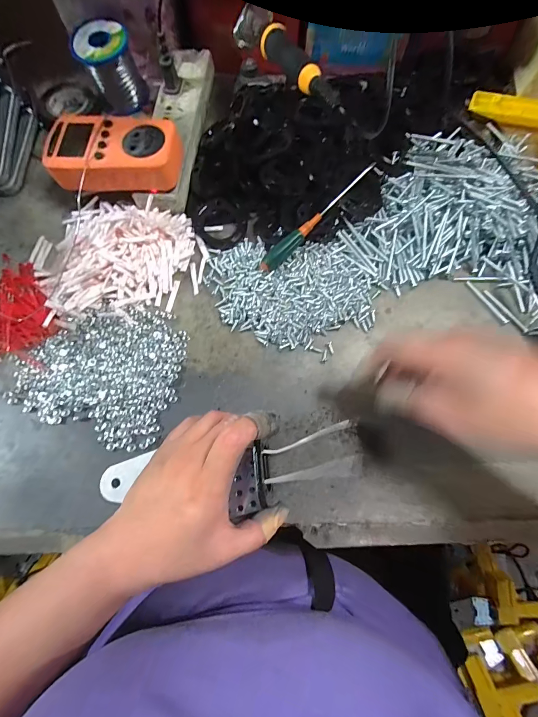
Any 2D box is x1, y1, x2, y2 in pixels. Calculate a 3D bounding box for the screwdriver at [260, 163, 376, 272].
[{"bbox_3d":[0.049,-0.141,0.331,0.147,0.015,0.015,-43,79,3],"label":"screwdriver"}]

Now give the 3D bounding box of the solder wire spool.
[{"bbox_3d":[-0.189,-0.348,0.394,0.061,0.072,0.059,0,76,0],"label":"solder wire spool"}]

